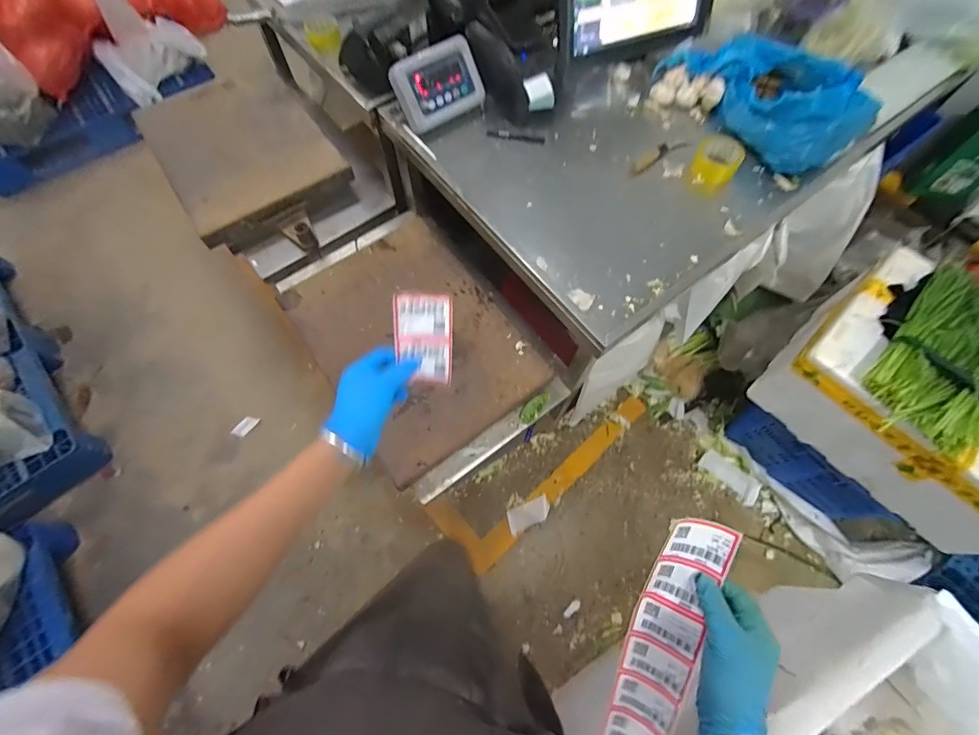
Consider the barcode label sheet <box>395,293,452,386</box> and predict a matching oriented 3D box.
[{"bbox_3d":[-0.077,-0.033,0.500,0.063,0.008,0.103,1,104,-7],"label":"barcode label sheet"}]

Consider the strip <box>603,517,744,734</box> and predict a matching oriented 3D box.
[{"bbox_3d":[0.188,0.301,0.462,0.066,0.015,0.293,18,102,24],"label":"strip"}]

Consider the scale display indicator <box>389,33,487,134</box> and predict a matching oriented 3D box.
[{"bbox_3d":[-0.117,-0.643,0.985,0.203,0.137,0.096,-37,72,-16],"label":"scale display indicator"}]

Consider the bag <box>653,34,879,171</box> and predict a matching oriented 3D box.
[{"bbox_3d":[0.655,-0.661,1.003,0.239,0.125,0.444,-35,72,-15],"label":"bag"}]

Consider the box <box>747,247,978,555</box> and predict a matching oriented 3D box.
[{"bbox_3d":[1.049,0.091,1.055,0.579,0.303,0.432,37,71,14],"label":"box"}]

